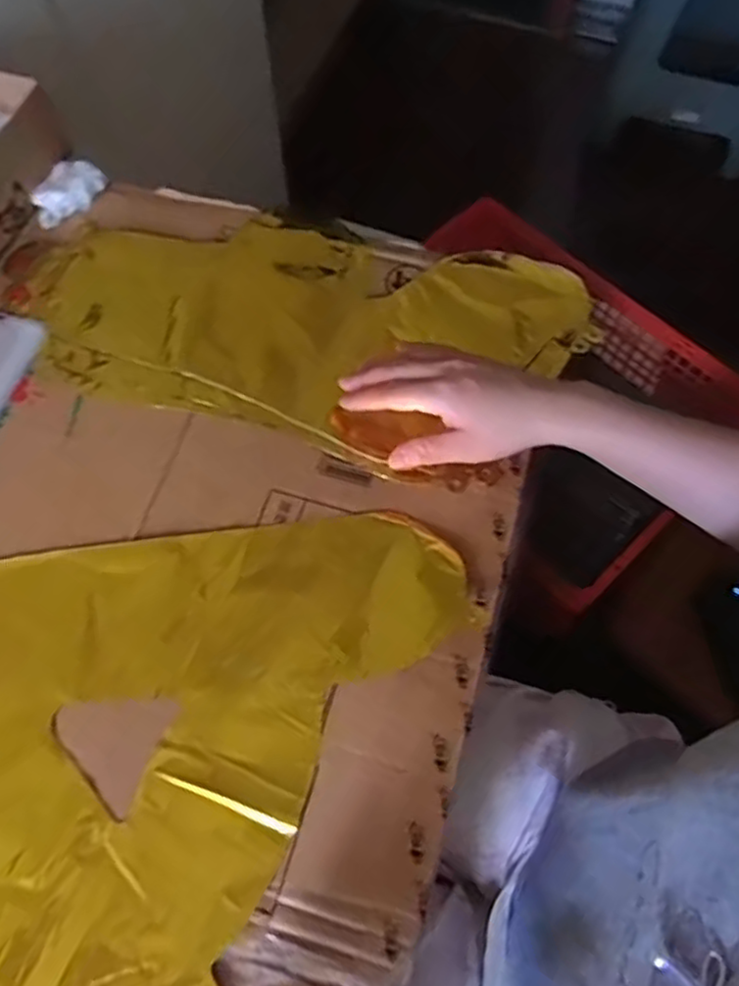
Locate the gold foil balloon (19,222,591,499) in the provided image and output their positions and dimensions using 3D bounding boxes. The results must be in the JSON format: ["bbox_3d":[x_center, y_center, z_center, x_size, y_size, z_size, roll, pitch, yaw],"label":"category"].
[{"bbox_3d":[-0.047,-0.126,0.571,0.424,0.033,0.208,10,64,3],"label":"gold foil balloon"}]

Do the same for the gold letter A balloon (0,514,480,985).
[{"bbox_3d":[-0.143,0.168,0.423,0.325,0.006,0.375,12,66,6],"label":"gold letter A balloon"}]

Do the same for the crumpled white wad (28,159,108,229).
[{"bbox_3d":[-0.255,-0.254,0.611,0.045,0.015,0.066,20,67,9],"label":"crumpled white wad"}]

